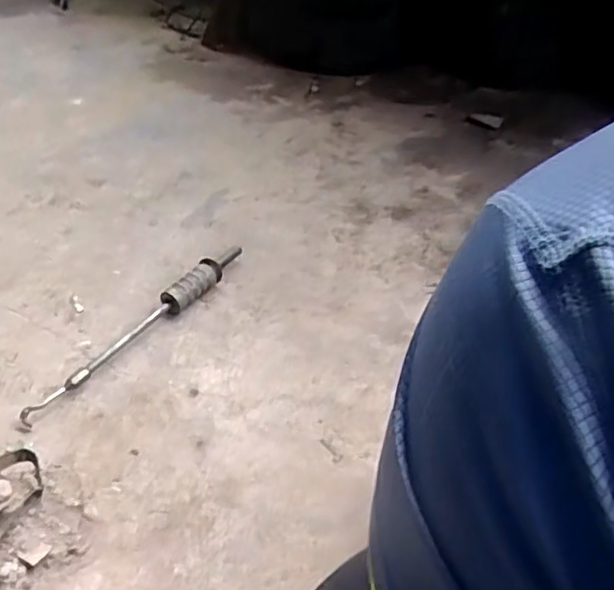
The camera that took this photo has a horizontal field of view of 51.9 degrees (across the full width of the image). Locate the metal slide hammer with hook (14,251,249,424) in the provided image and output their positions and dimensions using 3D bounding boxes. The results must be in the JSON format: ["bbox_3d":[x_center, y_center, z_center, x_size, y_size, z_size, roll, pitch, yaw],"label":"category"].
[{"bbox_3d":[-0.277,0.046,1.081,0.045,0.047,0.508,25,45,26],"label":"metal slide hammer with hook"}]

